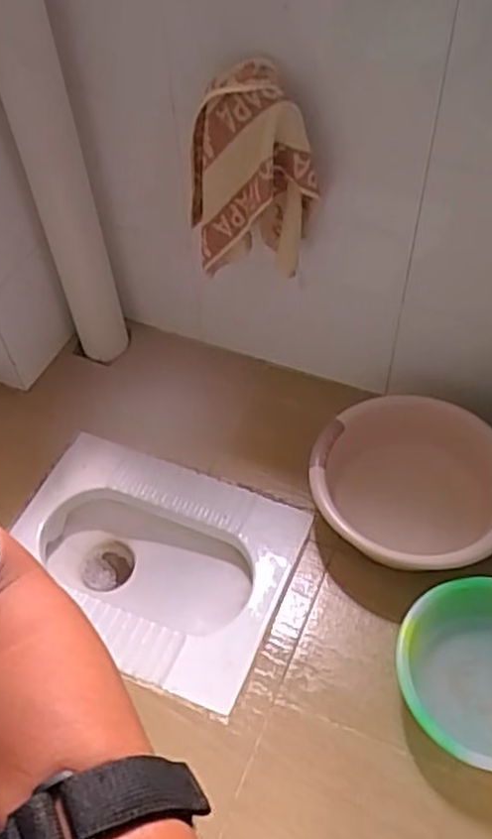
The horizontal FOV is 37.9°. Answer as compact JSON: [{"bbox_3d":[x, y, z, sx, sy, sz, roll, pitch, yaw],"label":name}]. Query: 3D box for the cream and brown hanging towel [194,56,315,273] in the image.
[{"bbox_3d":[0.010,-0.358,1.092,0.199,0.459,0.062,13,70,-1],"label":"cream and brown hanging towel"}]

